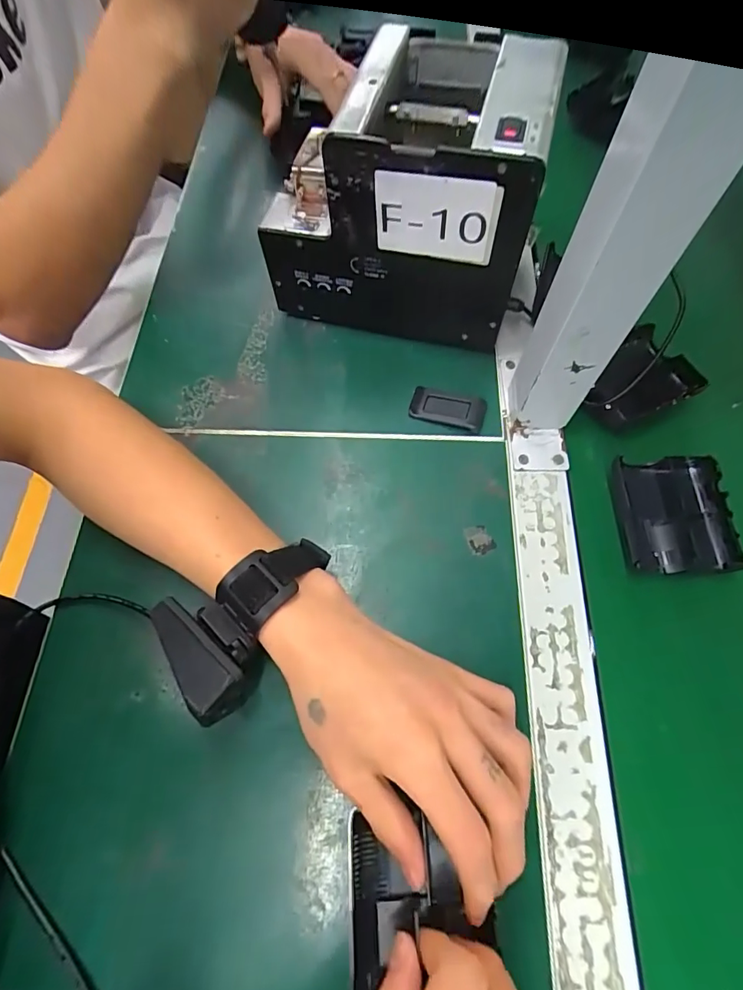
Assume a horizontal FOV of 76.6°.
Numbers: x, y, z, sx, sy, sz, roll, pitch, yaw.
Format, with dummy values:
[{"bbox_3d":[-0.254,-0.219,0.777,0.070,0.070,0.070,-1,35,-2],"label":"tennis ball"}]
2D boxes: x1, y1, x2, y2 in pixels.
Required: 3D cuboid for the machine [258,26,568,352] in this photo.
[{"bbox_3d":[0.021,-0.217,0.350,0.182,0.150,0.134,10,66,6],"label":"machine"}]

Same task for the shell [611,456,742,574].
[{"bbox_3d":[0.200,0.013,0.311,0.061,0.025,0.077,-2,65,0],"label":"shell"}]

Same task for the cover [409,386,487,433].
[{"bbox_3d":[0.058,-0.065,0.357,0.055,0.007,0.030,16,67,8],"label":"cover"}]

